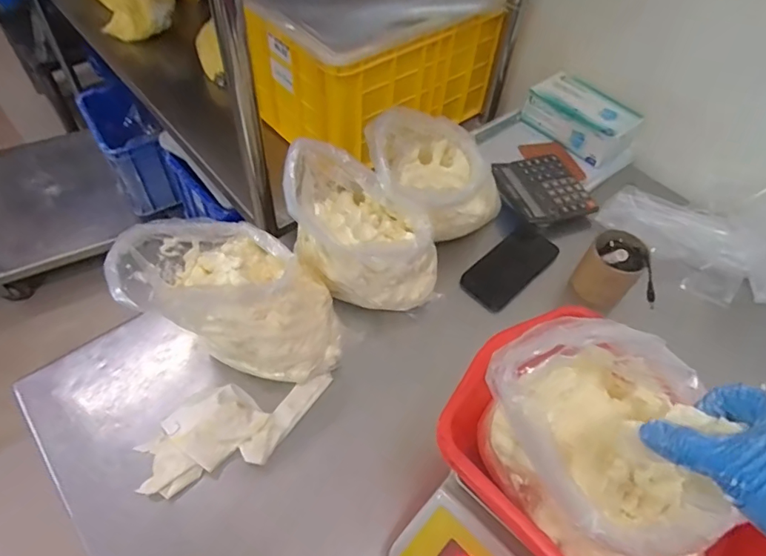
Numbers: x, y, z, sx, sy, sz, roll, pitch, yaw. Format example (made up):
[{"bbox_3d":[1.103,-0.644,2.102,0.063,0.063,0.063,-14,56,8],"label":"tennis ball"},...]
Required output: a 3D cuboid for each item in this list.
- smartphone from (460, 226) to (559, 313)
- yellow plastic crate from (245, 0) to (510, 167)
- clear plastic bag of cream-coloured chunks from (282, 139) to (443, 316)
[{"bbox_3d":[0.204,-0.017,0.782,0.174,0.015,0.079,-37,64,-26],"label":"smartphone"},{"bbox_3d":[-0.014,-0.455,0.979,0.426,0.252,0.275,-32,61,-24],"label":"yellow plastic crate"},{"bbox_3d":[-0.022,-0.055,0.644,0.187,0.207,0.137,26,57,15],"label":"clear plastic bag of cream-coloured chunks"}]

